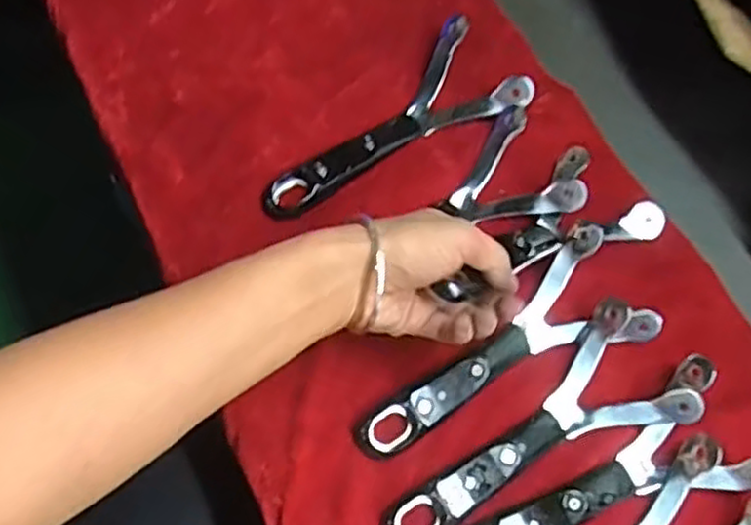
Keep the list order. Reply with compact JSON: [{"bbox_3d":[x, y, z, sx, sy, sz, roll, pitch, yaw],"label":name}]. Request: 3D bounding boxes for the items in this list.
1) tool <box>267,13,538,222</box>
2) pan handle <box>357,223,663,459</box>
[{"bbox_3d":[0.004,-0.104,0.528,0.202,0.020,0.086,-28,72,-15],"label":"tool"},{"bbox_3d":[0.077,0.057,0.464,0.200,0.020,0.079,-29,72,-15],"label":"pan handle"}]

